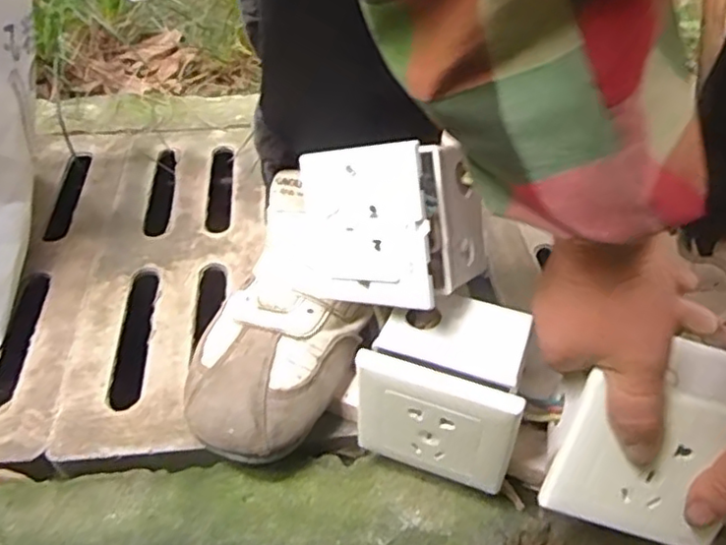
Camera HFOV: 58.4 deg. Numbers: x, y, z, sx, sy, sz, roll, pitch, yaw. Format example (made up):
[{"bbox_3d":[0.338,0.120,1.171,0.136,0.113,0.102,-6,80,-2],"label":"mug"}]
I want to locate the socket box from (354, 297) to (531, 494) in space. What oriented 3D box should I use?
[{"bbox_3d":[0.042,0.062,0.368,0.093,0.077,0.067,13,45,13],"label":"socket box"}]

